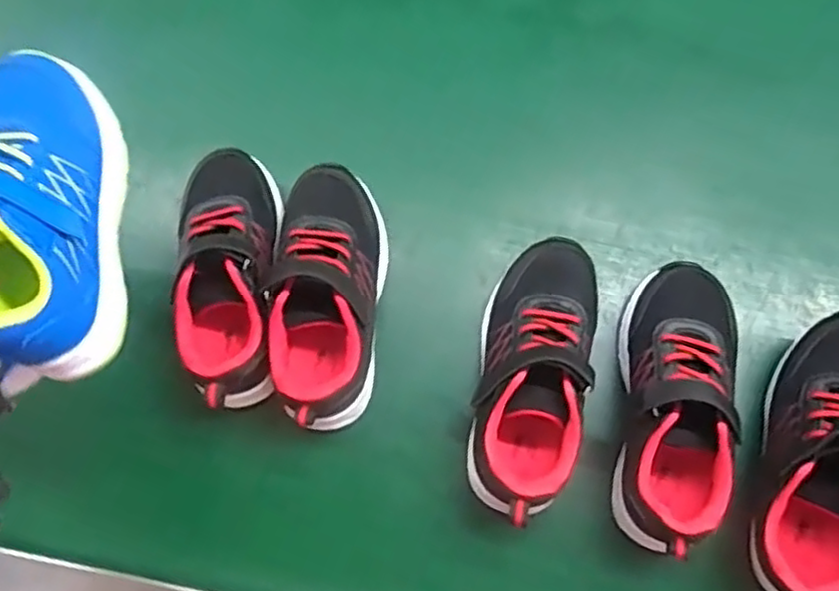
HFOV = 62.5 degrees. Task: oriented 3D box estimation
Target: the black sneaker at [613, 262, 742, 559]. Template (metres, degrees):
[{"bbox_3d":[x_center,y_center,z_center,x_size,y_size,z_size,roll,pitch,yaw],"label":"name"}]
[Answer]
[{"bbox_3d":[0.176,0.072,0.473,0.077,0.089,0.196,14,76,6],"label":"black sneaker"}]

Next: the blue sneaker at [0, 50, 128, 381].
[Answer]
[{"bbox_3d":[-0.224,-0.053,0.401,0.083,0.073,0.191,-9,80,0],"label":"blue sneaker"}]

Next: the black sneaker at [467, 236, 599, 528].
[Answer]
[{"bbox_3d":[0.080,0.052,0.486,0.073,0.087,0.193,12,75,6],"label":"black sneaker"}]

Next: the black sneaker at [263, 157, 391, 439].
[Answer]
[{"bbox_3d":[-0.066,-0.004,0.507,0.082,0.079,0.196,-1,75,2],"label":"black sneaker"}]

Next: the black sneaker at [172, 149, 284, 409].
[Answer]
[{"bbox_3d":[-0.143,-0.018,0.514,0.081,0.081,0.199,-7,74,1],"label":"black sneaker"}]

